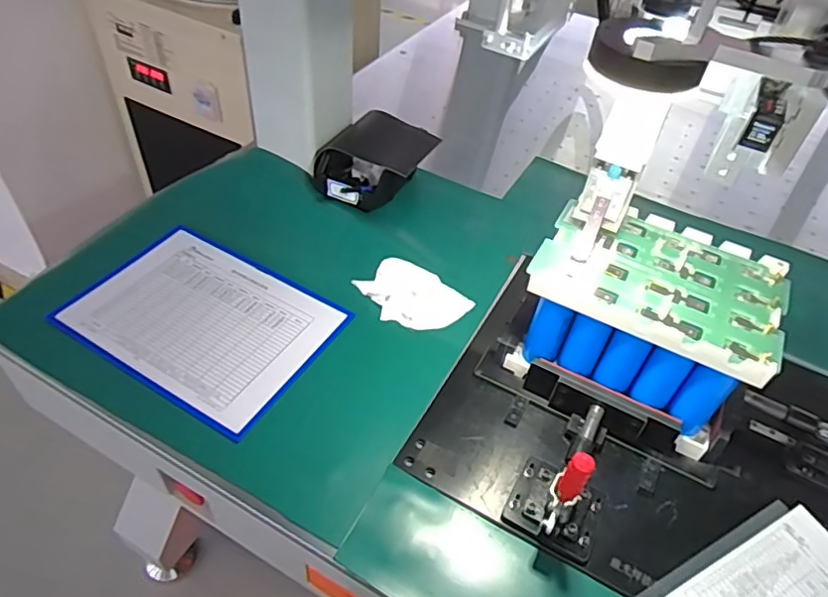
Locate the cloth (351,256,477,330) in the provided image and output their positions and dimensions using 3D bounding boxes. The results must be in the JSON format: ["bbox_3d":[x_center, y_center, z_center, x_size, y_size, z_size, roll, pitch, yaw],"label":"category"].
[{"bbox_3d":[-0.003,-0.004,0.784,0.138,0.021,0.097,31,51,22],"label":"cloth"}]

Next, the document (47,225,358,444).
[{"bbox_3d":[-0.263,0.026,0.737,0.297,0.010,0.225,27,49,17],"label":"document"}]

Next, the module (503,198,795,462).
[{"bbox_3d":[0.254,0.029,0.665,0.235,0.167,0.176,25,49,17],"label":"module"}]

